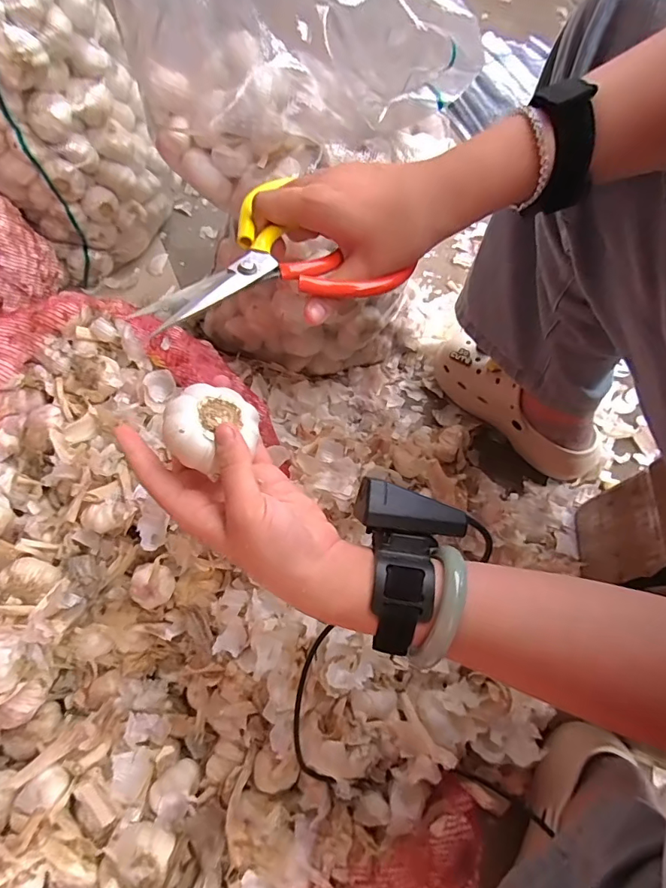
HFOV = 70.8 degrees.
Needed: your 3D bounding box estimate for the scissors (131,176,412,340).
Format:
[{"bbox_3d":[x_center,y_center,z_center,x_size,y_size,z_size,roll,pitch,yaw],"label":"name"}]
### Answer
[{"bbox_3d":[-0.044,-0.099,0.283,0.139,0.019,0.107,-41,71,-17],"label":"scissors"}]

